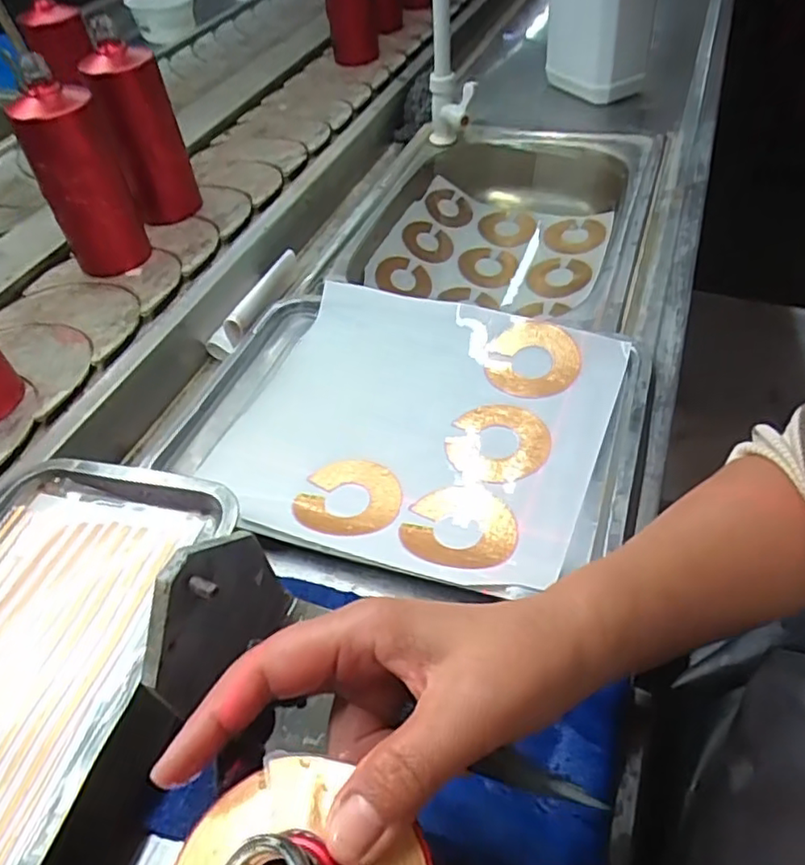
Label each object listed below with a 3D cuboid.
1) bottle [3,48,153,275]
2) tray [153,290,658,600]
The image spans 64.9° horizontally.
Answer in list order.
[{"bbox_3d":[-0.337,-0.267,0.667,0.081,0.188,0.075,-23,52,-15],"label":"bottle"},{"bbox_3d":[-0.006,-0.016,0.529,0.370,0.024,0.276,19,53,14],"label":"tray"}]

